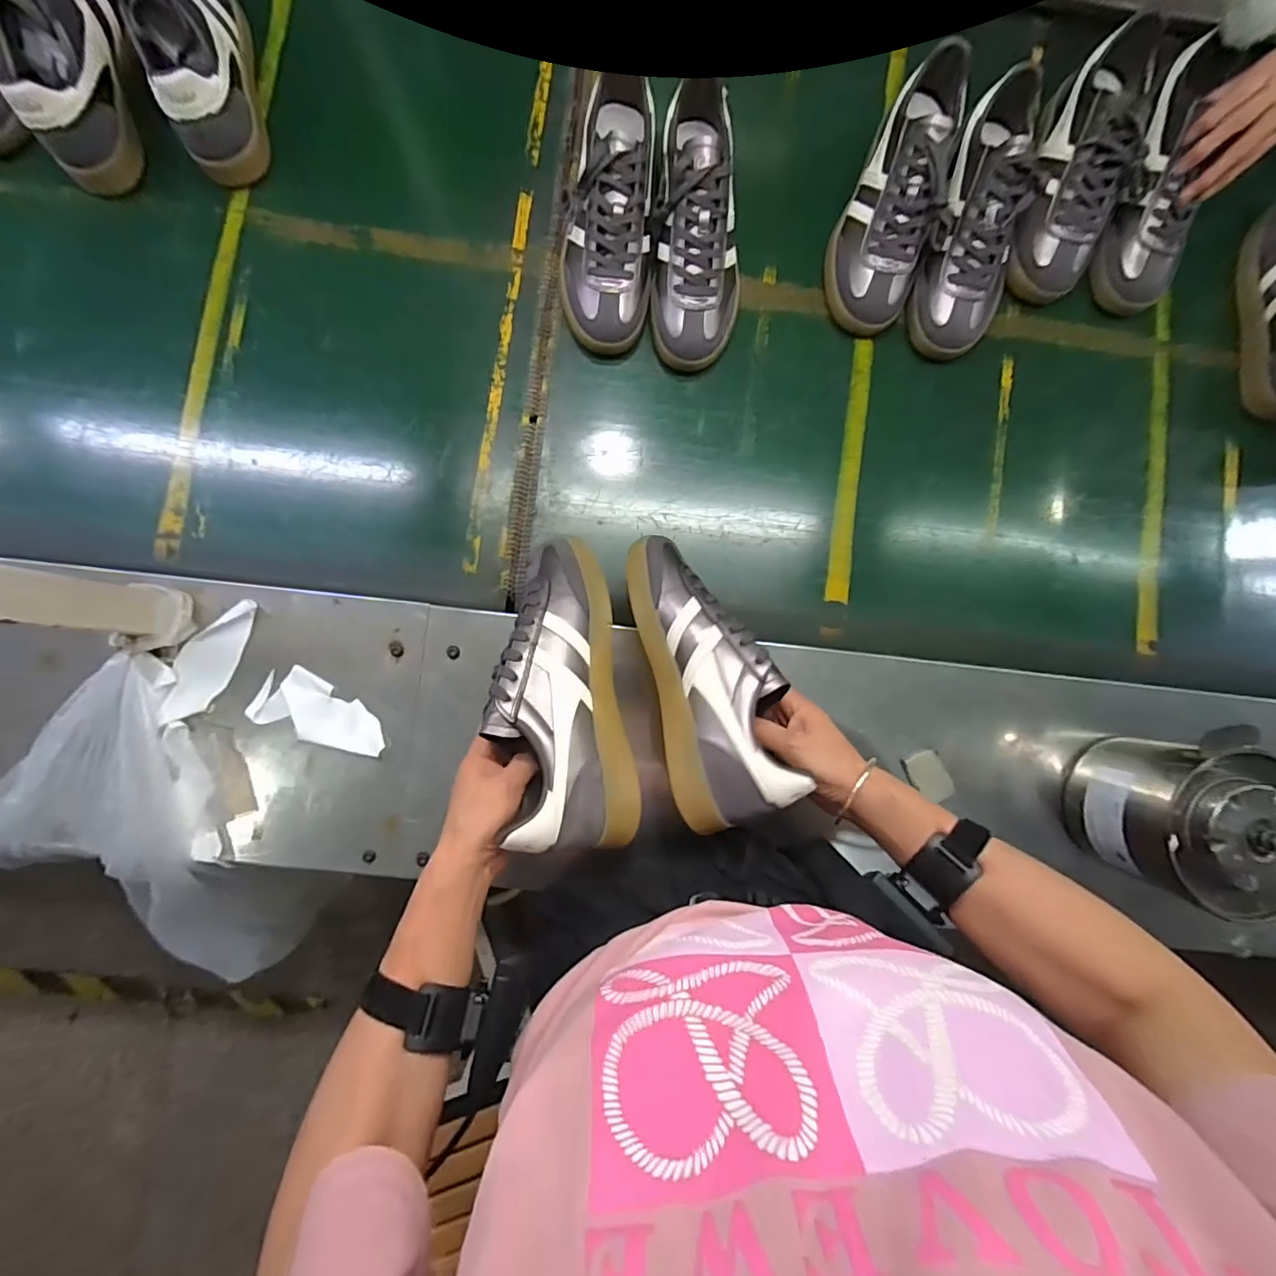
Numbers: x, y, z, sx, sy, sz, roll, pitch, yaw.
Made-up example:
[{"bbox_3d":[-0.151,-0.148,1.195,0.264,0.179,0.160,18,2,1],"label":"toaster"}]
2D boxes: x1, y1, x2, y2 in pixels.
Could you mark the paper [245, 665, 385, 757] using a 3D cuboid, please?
[{"bbox_3d":[-0.310,0.073,0.540,0.133,0.009,0.061,20,86,0],"label":"paper"}]

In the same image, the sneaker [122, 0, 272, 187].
[{"bbox_3d":[-0.456,-0.612,0.567,0.084,0.094,0.244,-19,87,-2],"label":"sneaker"}]

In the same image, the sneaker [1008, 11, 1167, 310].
[{"bbox_3d":[0.480,-0.501,0.590,0.101,0.082,0.251,21,86,0],"label":"sneaker"}]

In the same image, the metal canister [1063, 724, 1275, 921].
[{"bbox_3d":[0.512,0.164,0.508,0.129,0.133,0.147,26,86,0],"label":"metal canister"}]

